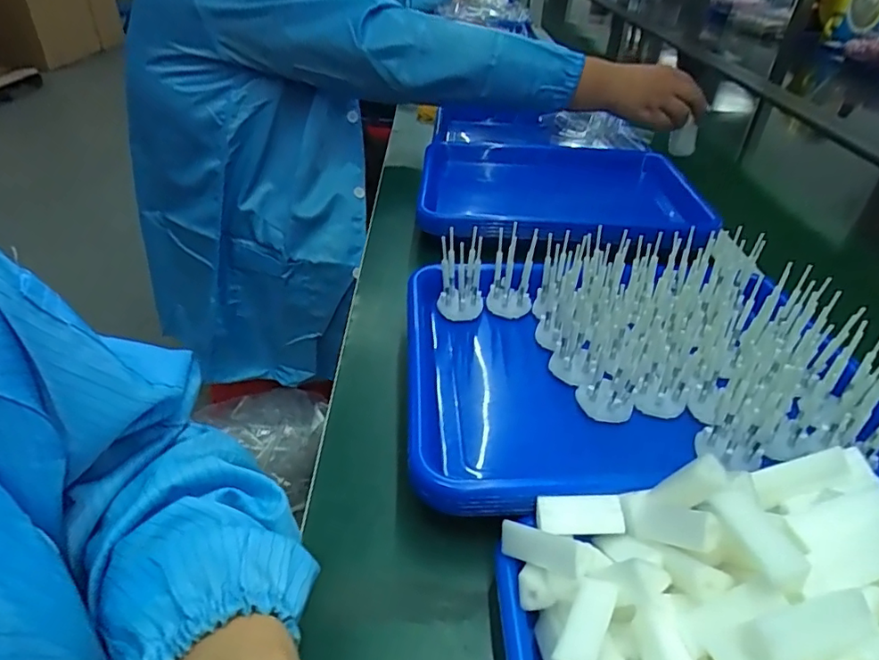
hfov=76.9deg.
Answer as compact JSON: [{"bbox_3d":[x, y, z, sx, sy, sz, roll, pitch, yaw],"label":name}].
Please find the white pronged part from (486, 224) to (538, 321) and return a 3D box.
[{"bbox_3d":[0.063,-0.053,0.470,0.038,0.072,0.035,22,41,23],"label":"white pronged part"}]

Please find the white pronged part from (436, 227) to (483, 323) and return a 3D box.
[{"bbox_3d":[0.018,-0.048,0.464,0.035,0.067,0.026,-7,38,-13],"label":"white pronged part"}]

